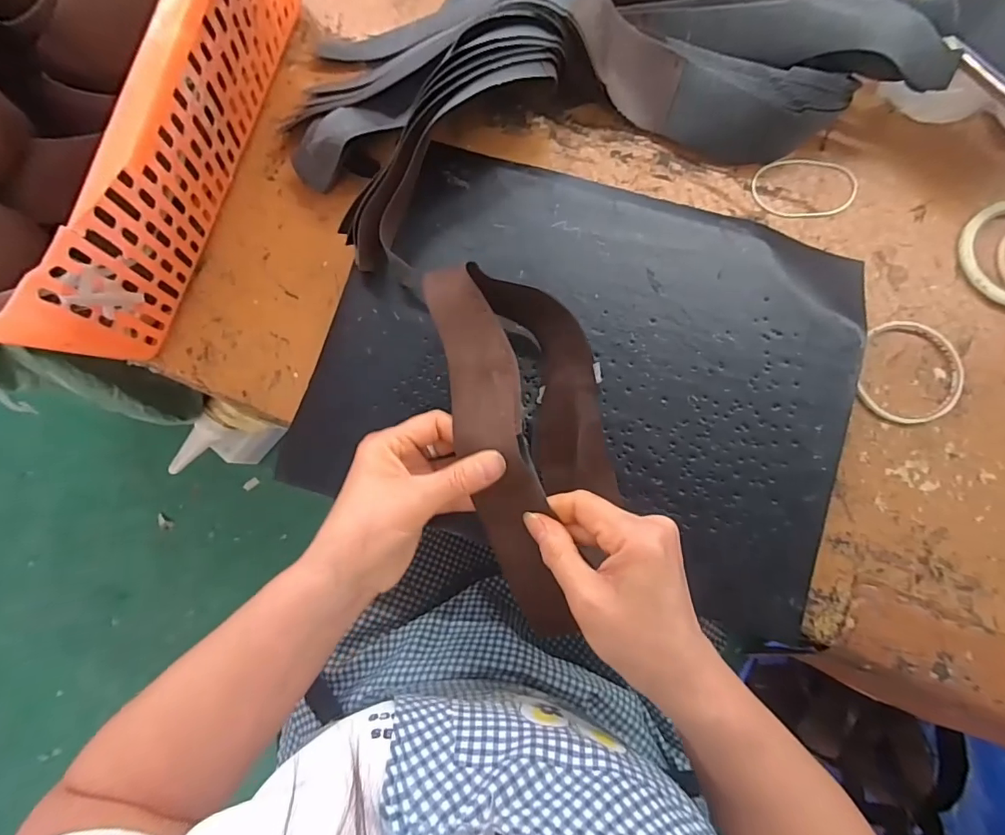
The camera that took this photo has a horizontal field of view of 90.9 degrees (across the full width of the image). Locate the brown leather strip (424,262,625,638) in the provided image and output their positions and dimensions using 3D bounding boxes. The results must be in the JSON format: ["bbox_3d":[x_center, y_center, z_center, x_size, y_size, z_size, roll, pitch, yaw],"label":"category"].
[{"bbox_3d":[0.024,0.010,0.340,0.103,0.081,0.225,-11,82,0],"label":"brown leather strip"}]

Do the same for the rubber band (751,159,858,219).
[{"bbox_3d":[0.266,-0.201,0.434,0.090,0.004,0.055,-3,82,1],"label":"rubber band"}]

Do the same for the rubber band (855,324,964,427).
[{"bbox_3d":[0.334,-0.036,0.402,0.080,0.007,0.083,0,83,2],"label":"rubber band"}]

